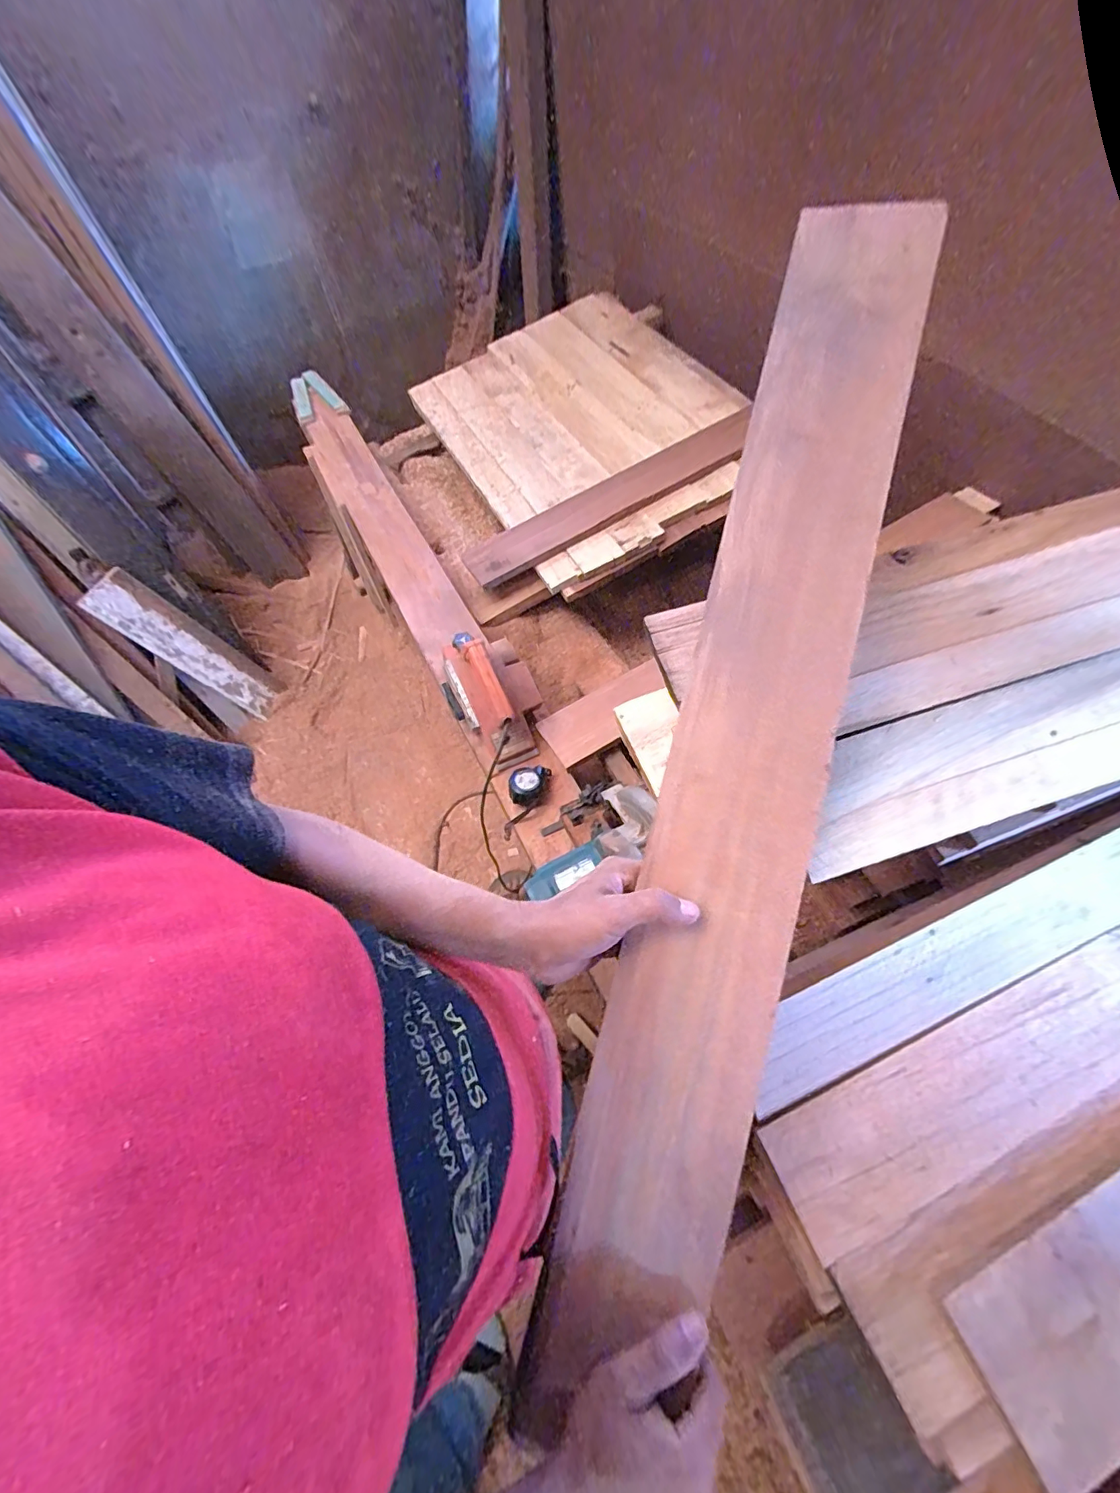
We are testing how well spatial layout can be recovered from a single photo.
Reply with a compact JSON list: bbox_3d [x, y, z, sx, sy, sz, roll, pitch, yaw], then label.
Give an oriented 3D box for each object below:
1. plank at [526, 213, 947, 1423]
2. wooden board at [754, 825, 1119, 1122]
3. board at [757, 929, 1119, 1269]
[{"bbox_3d":[0.141,0.004,0.376,0.107,0.019,0.867,14,85,11],"label":"plank"},{"bbox_3d":[0.609,0.155,0.572,0.900,0.012,0.122,-21,101,-10],"label":"wooden board"},{"bbox_3d":[0.656,0.248,0.556,0.955,0.011,0.105,-19,61,-11],"label":"board"}]

